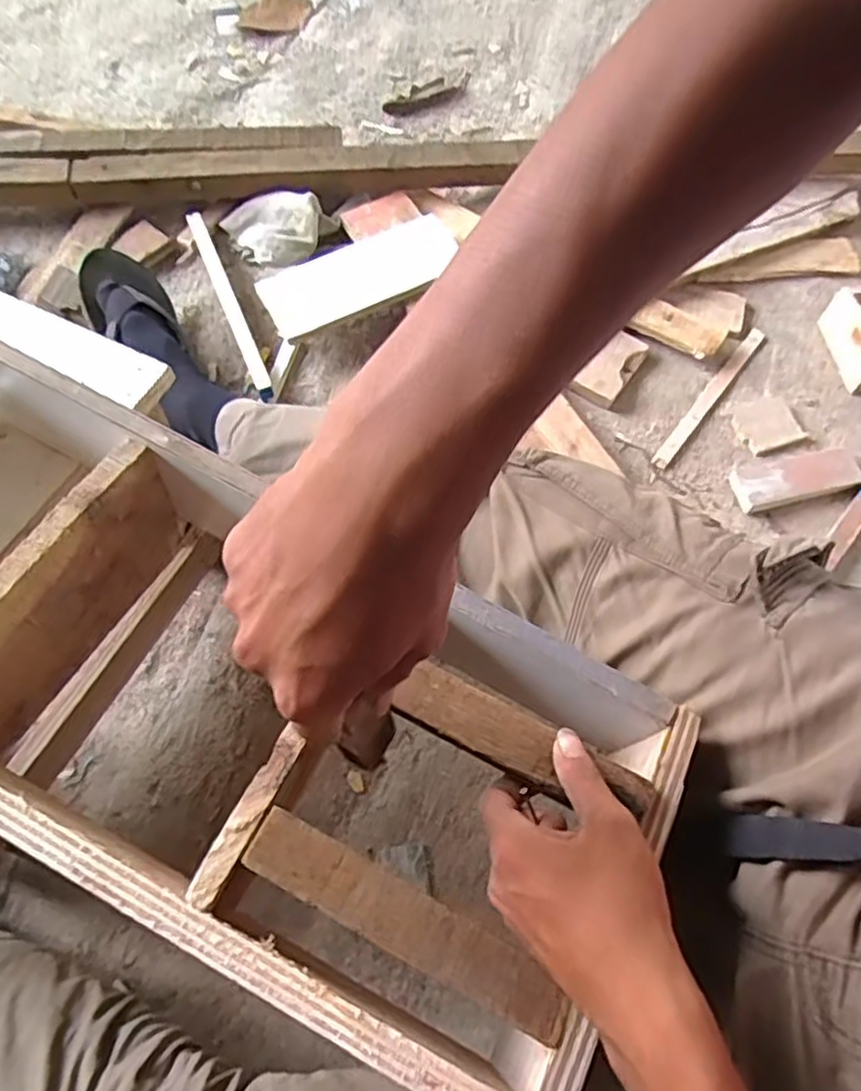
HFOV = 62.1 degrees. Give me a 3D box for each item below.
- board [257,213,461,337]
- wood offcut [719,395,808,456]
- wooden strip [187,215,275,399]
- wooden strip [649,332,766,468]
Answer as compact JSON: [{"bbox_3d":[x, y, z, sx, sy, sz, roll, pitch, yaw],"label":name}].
[{"bbox_3d":[-0.088,-0.357,0.933,0.258,0.013,0.112,-27,68,-14],"label":"board"},{"bbox_3d":[0.418,-0.154,0.893,0.086,0.006,0.078,-16,66,-10],"label":"wood offcut"},{"bbox_3d":[-0.263,-0.320,0.932,0.021,0.026,0.309,-21,67,-12],"label":"wooden strip"},{"bbox_3d":[0.359,-0.194,0.910,0.020,0.011,0.265,36,68,14],"label":"wooden strip"}]

